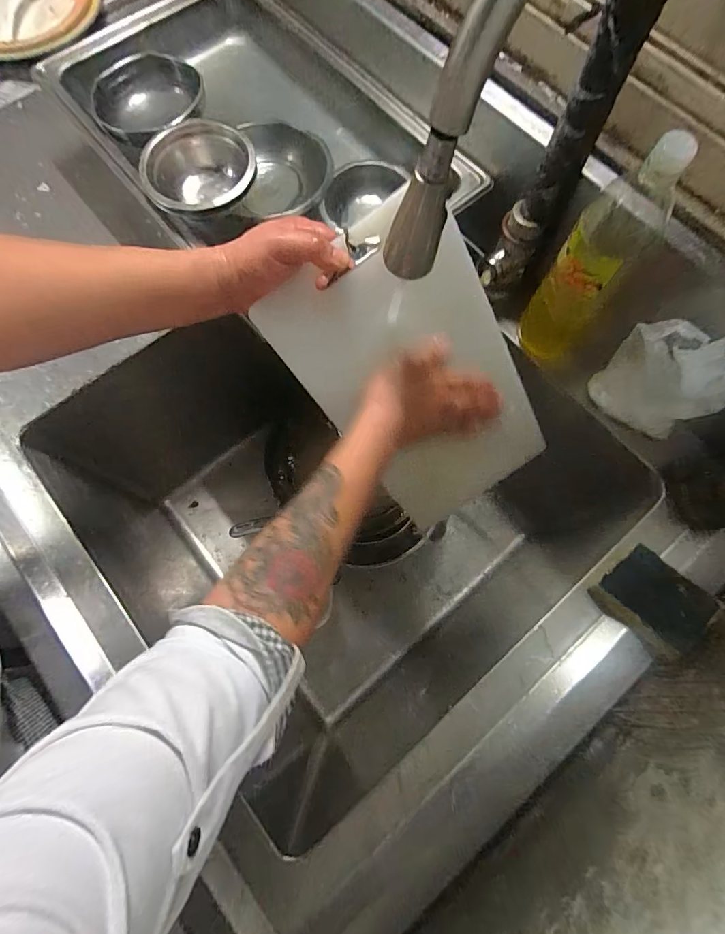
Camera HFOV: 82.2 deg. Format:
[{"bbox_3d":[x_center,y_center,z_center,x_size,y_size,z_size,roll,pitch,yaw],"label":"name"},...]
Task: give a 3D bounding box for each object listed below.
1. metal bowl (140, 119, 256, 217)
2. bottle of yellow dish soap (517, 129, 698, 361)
[{"bbox_3d":[-0.190,-0.347,0.503,0.122,0.056,0.125,0,75,0],"label":"metal bowl"},{"bbox_3d":[0.253,-0.224,0.456,0.075,0.259,0.088,39,78,10],"label":"bottle of yellow dish soap"}]

